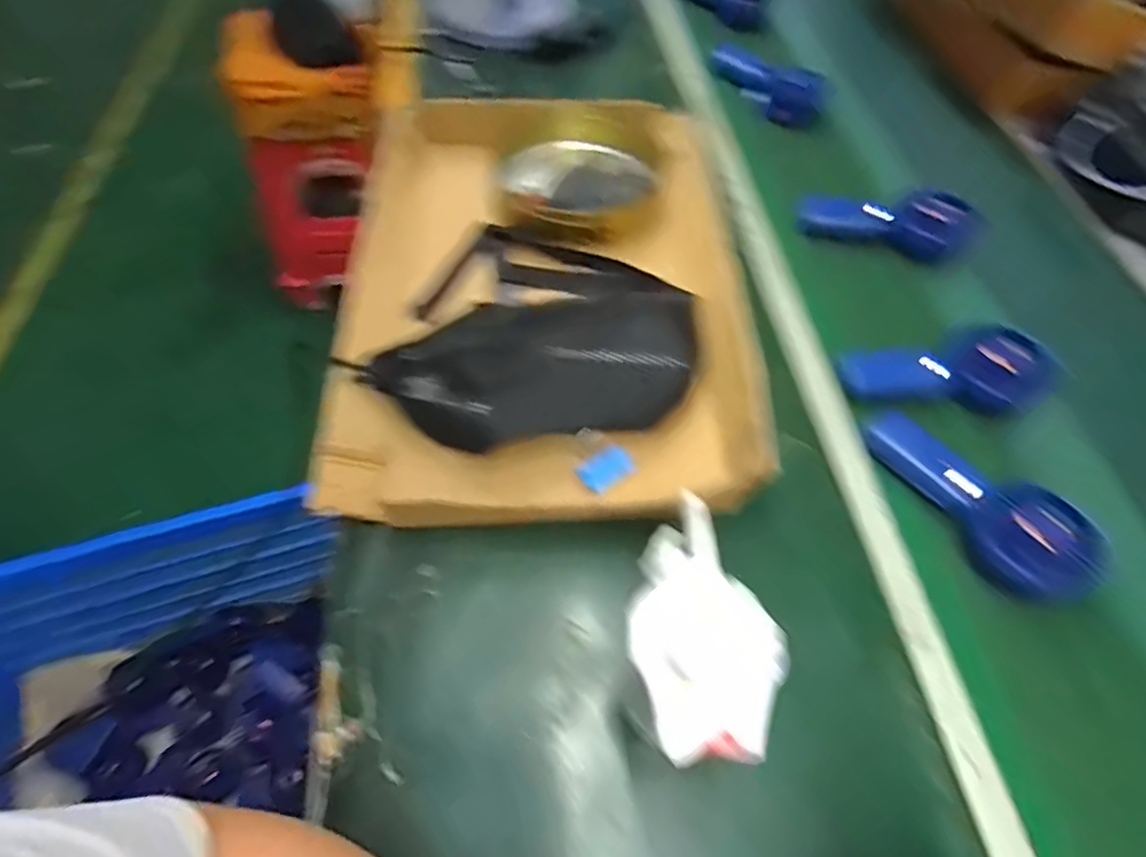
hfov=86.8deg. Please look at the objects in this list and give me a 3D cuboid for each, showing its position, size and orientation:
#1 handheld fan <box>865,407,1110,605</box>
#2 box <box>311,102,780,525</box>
[{"bbox_3d":[0.332,0.052,0.496,0.068,0.042,0.186,-23,61,-20],"label":"handheld fan"},{"bbox_3d":[-0.027,-0.152,0.577,0.362,0.072,0.501,0,55,-6],"label":"box"}]

